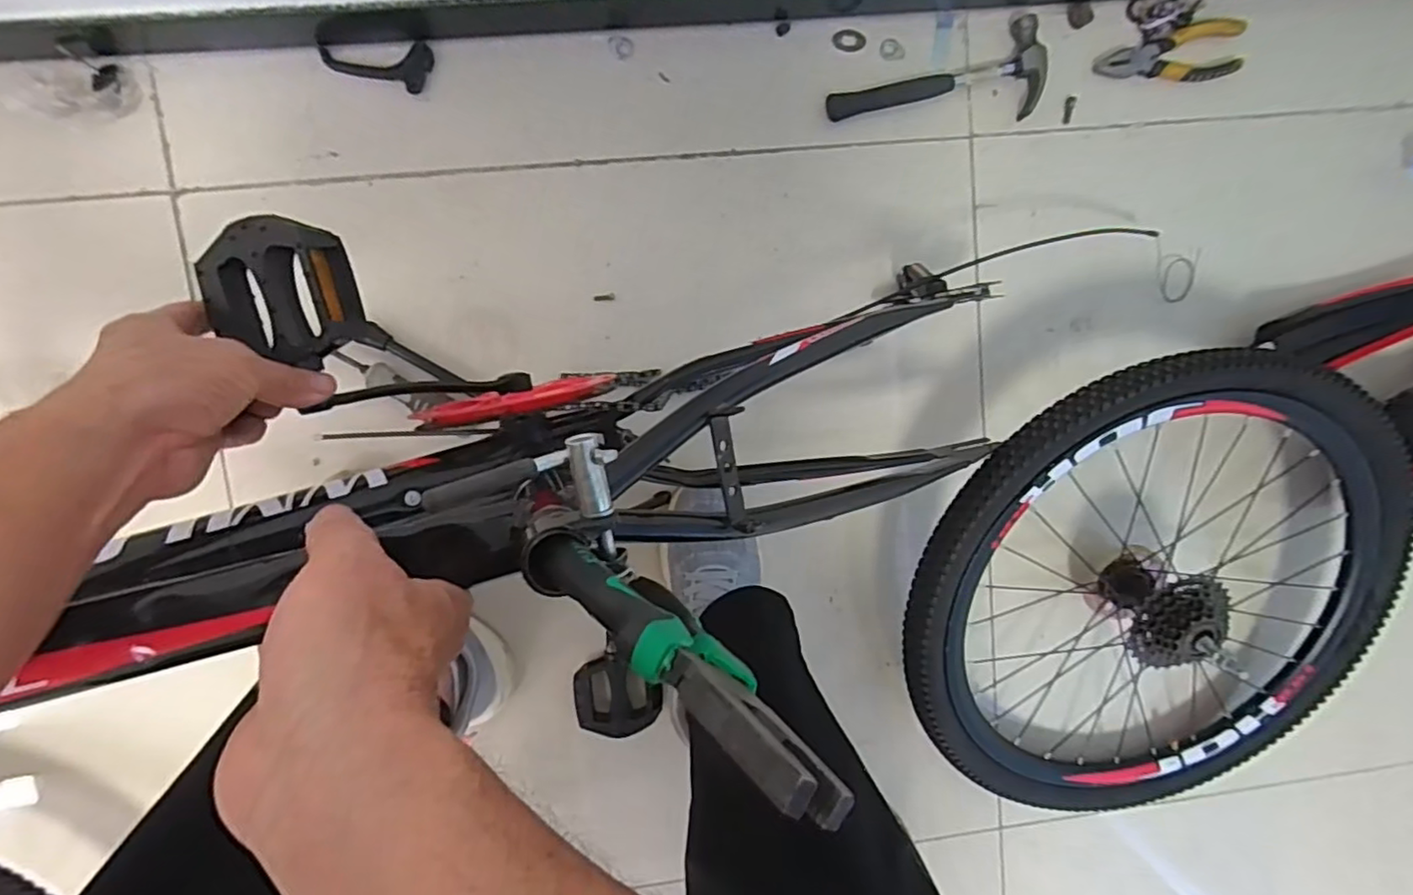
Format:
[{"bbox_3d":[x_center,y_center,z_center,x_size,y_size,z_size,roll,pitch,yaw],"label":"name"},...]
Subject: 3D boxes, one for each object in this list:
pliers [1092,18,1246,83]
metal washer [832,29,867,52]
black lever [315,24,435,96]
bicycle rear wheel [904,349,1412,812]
[{"bbox_3d":[0.477,-0.403,0.654,0.144,0.014,0.053,-11,99,-5],"label":"pliers"},{"bbox_3d":[0.144,-0.410,0.640,0.035,0.004,0.022,-1,98,-6],"label":"metal washer"},{"bbox_3d":[-0.316,-0.372,0.605,0.107,0.009,0.045,13,96,-8],"label":"black lever"},{"bbox_3d":[0.457,0.136,0.671,0.501,0.170,0.501,-3,112,-7],"label":"bicycle rear wheel"}]

